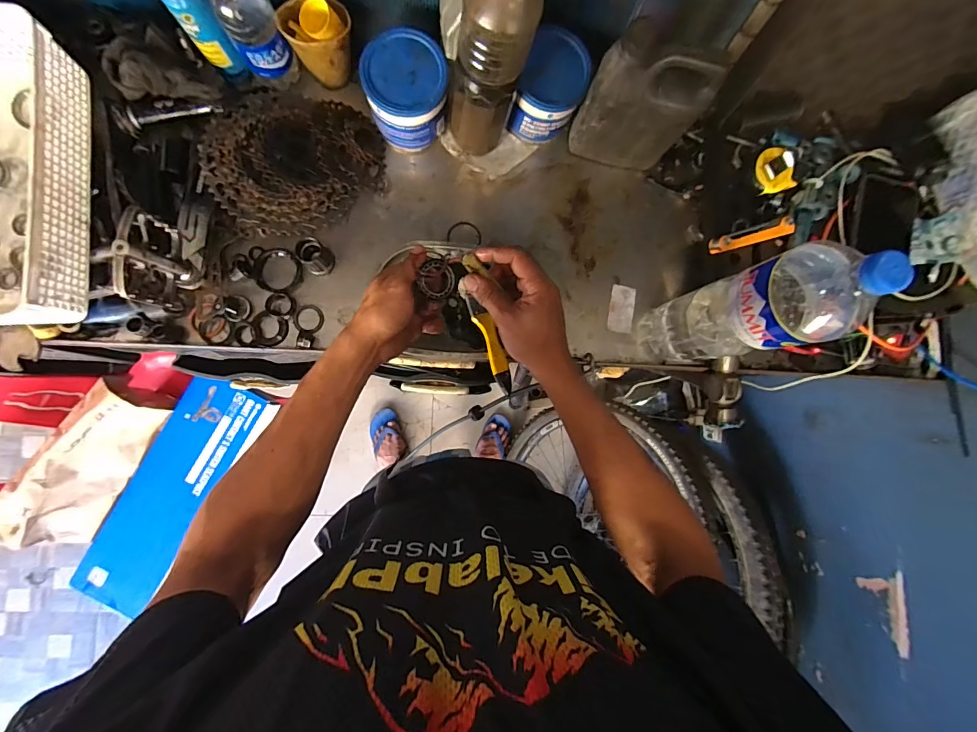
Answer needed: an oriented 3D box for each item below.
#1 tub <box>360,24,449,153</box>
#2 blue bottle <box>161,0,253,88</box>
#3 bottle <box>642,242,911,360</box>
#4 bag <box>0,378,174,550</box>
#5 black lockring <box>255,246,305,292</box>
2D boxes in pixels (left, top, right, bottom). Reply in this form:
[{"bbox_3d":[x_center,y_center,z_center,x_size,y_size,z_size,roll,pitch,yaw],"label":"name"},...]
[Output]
[{"bbox_3d":[-0.105,-0.352,0.548,0.098,0.103,0.103,0,87,-5],"label":"tub"},{"bbox_3d":[-0.332,-0.400,0.489,0.048,0.142,0.039,19,85,-4],"label":"blue bottle"},{"bbox_3d":[0.279,-0.058,0.461,0.088,0.312,0.093,-11,88,-6],"label":"bottle"},{"bbox_3d":[-0.783,0.190,0.804,0.109,0.141,0.317,30,85,-3],"label":"bag"},{"bbox_3d":[-0.284,-0.129,0.559,0.065,0.012,0.057,19,85,-4],"label":"black lockring"}]

